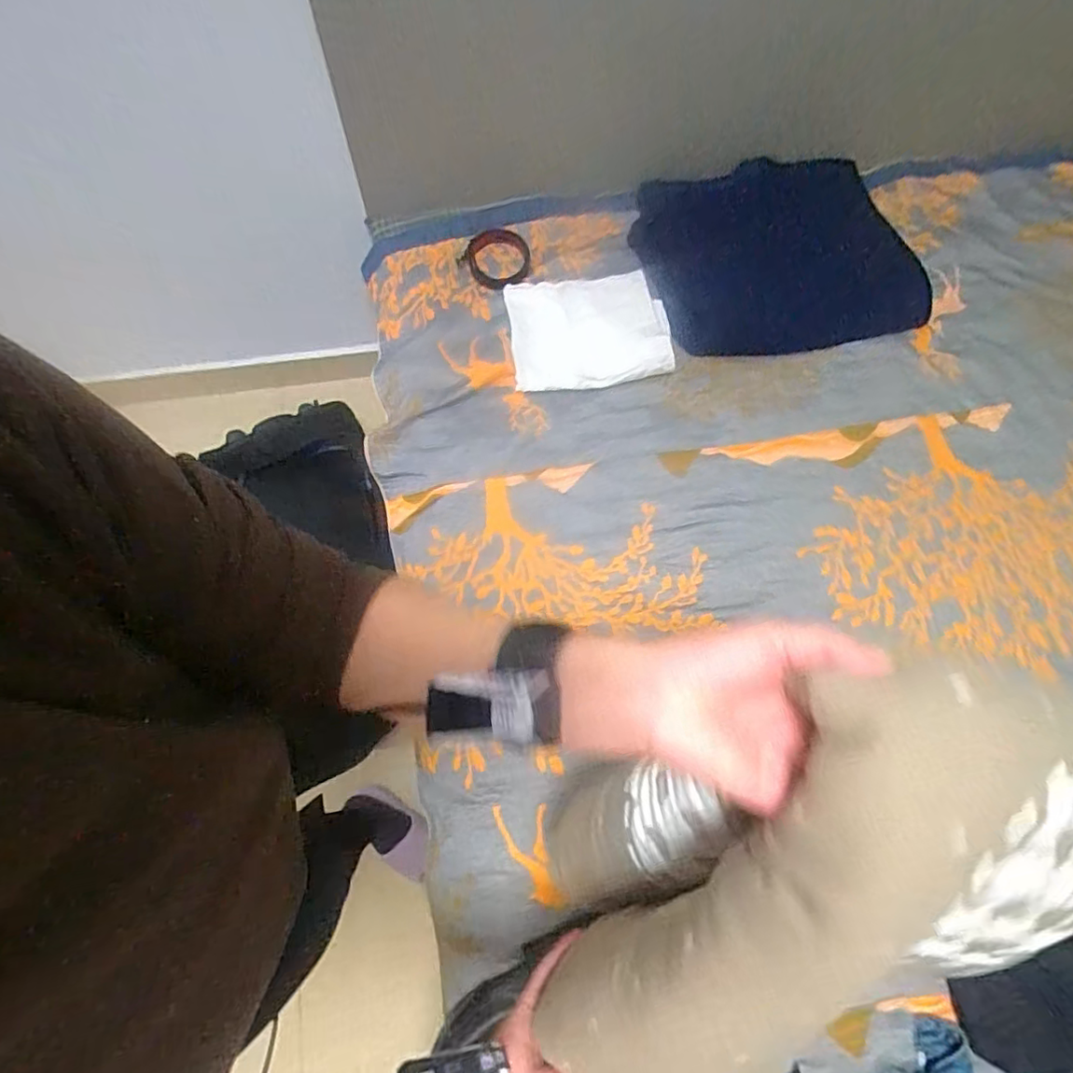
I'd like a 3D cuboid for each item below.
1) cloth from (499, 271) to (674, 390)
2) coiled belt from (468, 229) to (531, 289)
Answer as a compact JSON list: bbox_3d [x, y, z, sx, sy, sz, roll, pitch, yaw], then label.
[{"bbox_3d":[0.098,-0.392,1.096,0.296,0.033,0.231,-8,74,0],"label":"cloth"},{"bbox_3d":[-0.072,-0.556,1.158,0.123,0.034,0.135,-17,72,-6],"label":"coiled belt"}]

